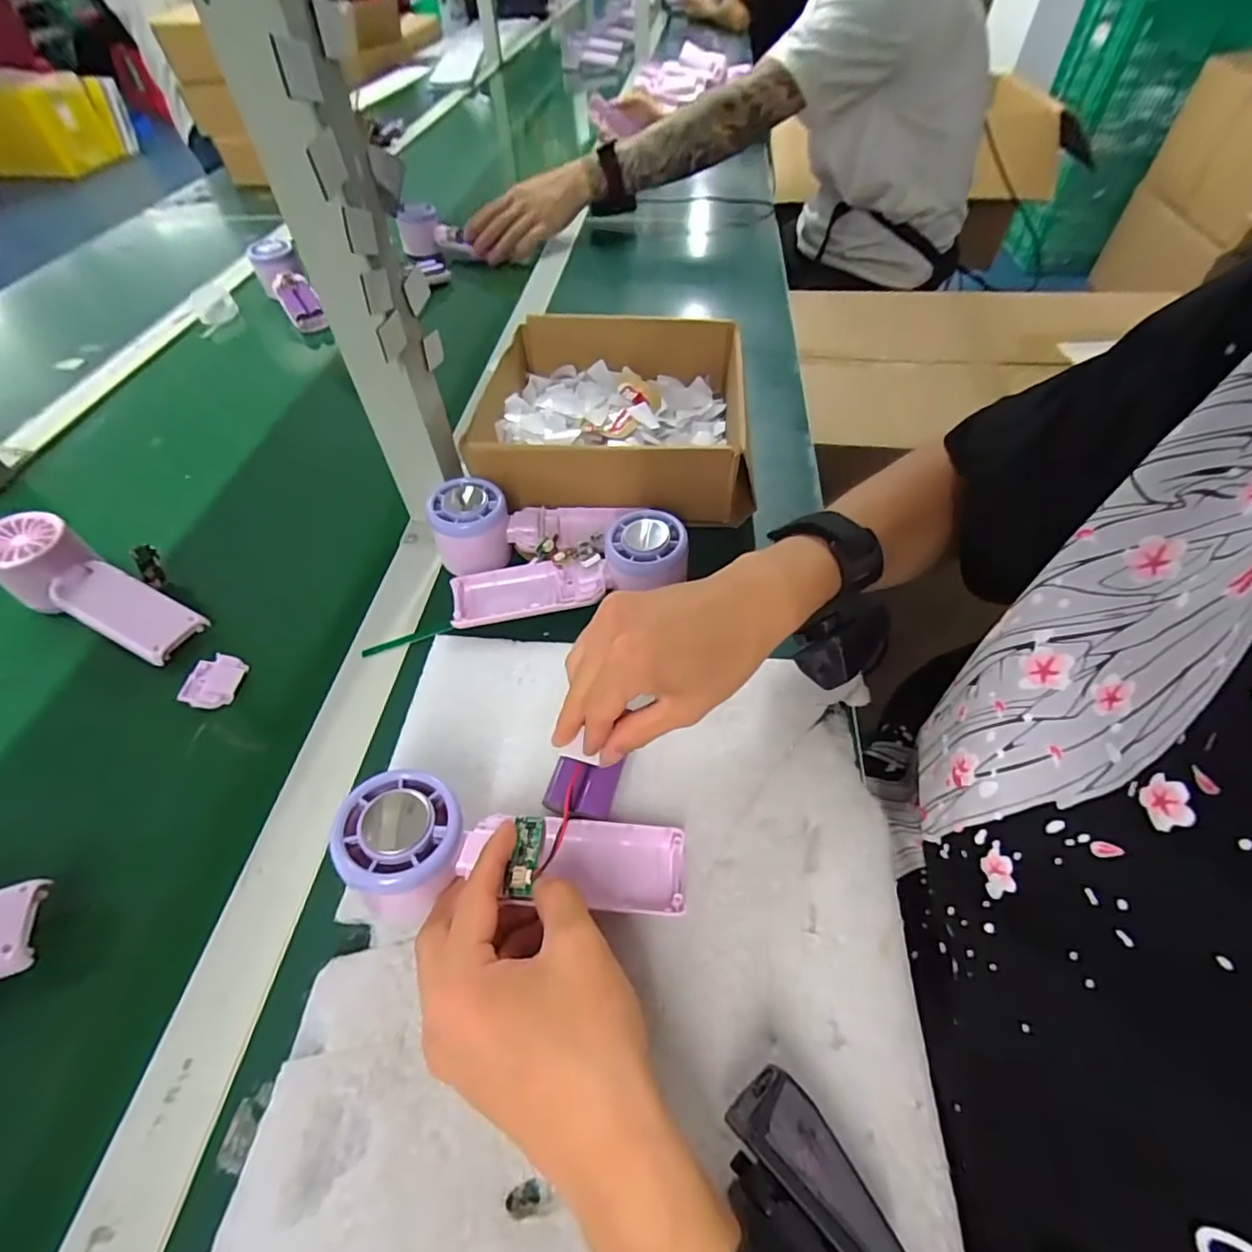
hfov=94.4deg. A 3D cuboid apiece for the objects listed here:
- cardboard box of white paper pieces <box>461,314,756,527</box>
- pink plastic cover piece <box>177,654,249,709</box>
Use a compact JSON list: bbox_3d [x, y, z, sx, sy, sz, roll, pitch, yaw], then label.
[{"bbox_3d":[-0.003,-0.185,0.509,0.216,0.079,0.216,1,53,2],"label":"cardboard box of white paper pieces"},{"bbox_3d":[-0.278,0.037,0.391,0.035,0.007,0.037,7,53,7],"label":"pink plastic cover piece"}]

